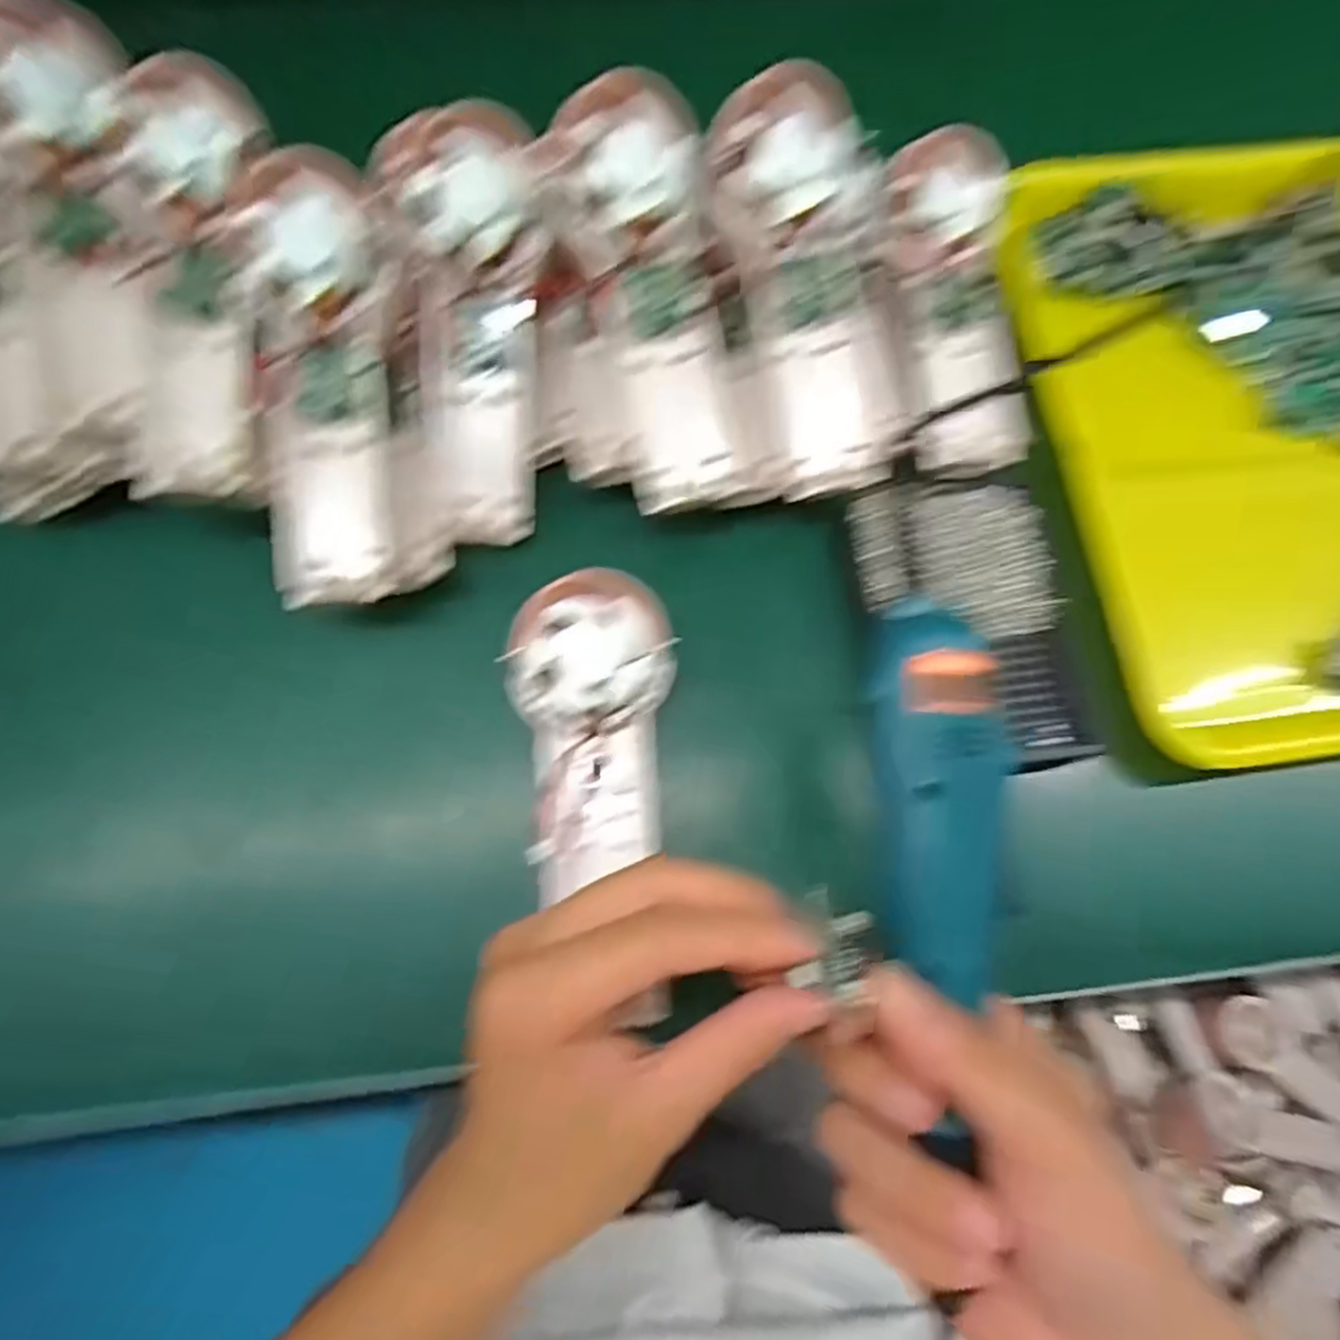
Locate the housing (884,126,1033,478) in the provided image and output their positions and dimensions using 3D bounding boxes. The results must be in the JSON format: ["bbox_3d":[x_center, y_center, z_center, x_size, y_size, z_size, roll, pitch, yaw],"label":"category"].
[{"bbox_3d":[0.146,-0.186,0.374,0.059,0.037,0.171,-3,74,-3],"label":"housing"}]

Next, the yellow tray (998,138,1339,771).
[{"bbox_3d":[0.313,-0.129,0.382,0.256,0.041,0.345,-6,74,-4],"label":"yellow tray"}]

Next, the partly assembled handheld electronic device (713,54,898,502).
[{"bbox_3d":[0.067,-0.173,0.343,0.070,0.028,0.174,-15,104,-6],"label":"partly assembled handheld electronic device"}]

